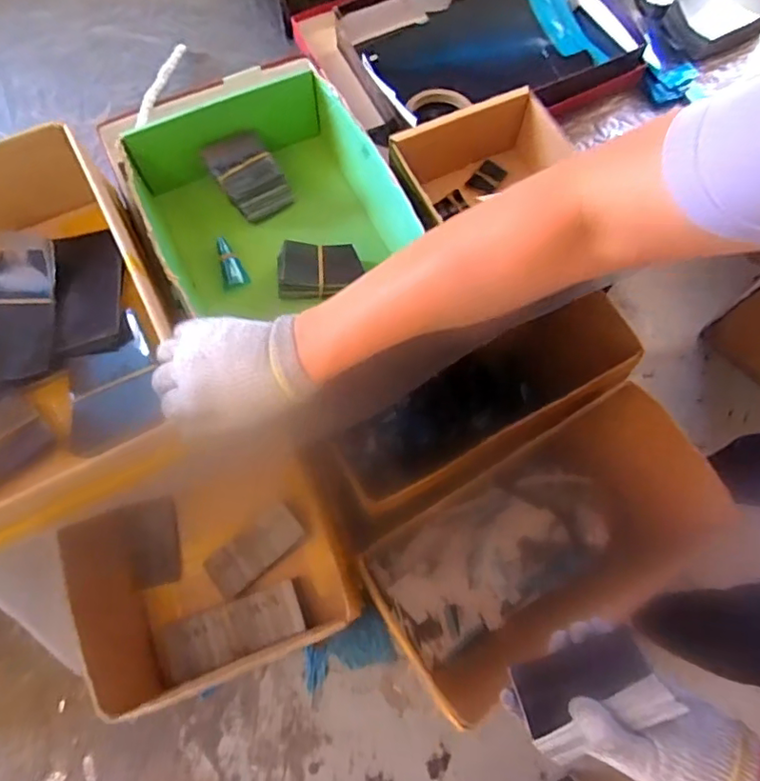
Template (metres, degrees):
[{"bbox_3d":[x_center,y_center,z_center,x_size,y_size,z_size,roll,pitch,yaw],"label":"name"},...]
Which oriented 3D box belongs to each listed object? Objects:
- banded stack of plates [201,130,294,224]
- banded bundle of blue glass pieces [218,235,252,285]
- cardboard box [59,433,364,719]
[{"bbox_3d":[-0.151,-0.246,0.648,0.073,0.050,0.102,-29,72,-10],"label":"banded stack of plates"},{"bbox_3d":[-0.168,-0.144,0.628,0.023,0.017,0.055,-25,92,-5],"label":"banded bundle of blue glass pieces"},{"bbox_3d":[-0.227,0.269,0.819,0.362,0.132,0.268,-23,71,-8],"label":"cardboard box"}]

